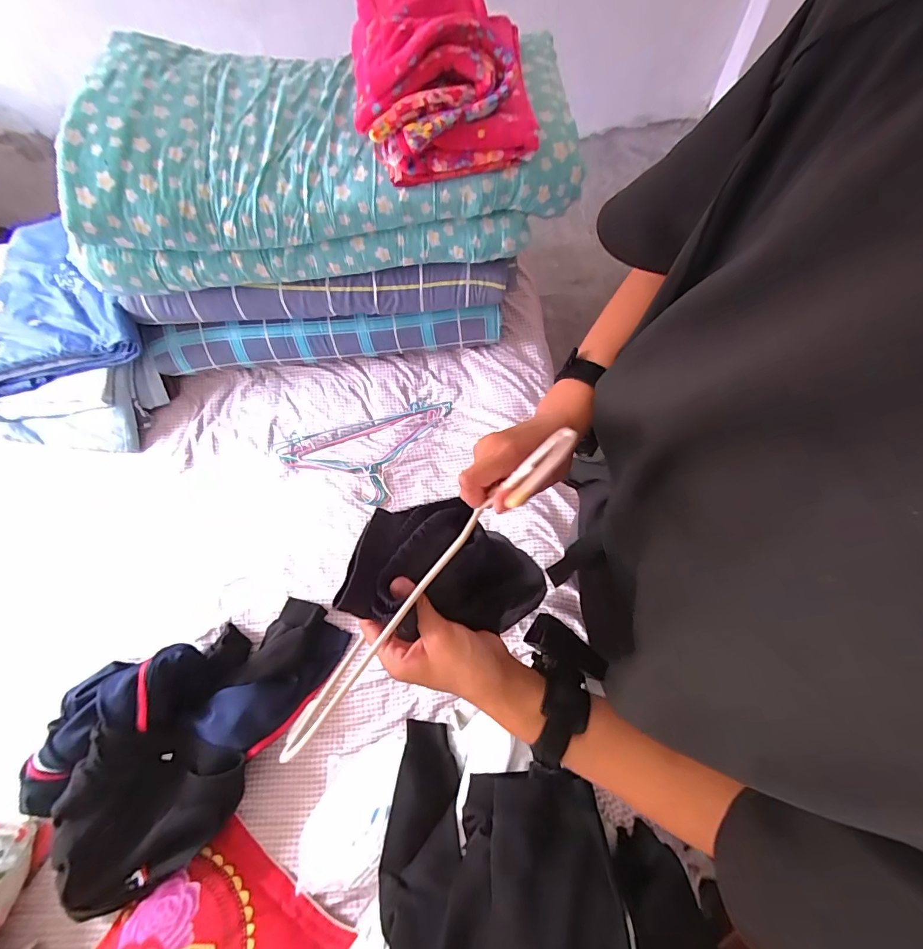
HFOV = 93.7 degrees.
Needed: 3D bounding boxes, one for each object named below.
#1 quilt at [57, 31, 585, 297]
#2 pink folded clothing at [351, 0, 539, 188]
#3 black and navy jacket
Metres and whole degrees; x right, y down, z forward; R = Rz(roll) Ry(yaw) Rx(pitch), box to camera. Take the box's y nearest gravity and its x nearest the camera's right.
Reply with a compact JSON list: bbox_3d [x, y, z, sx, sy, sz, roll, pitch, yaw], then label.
[{"bbox_3d":[-0.288,-0.637,0.868,0.908,0.248,0.394,-8,69,2],"label":"quilt"},{"bbox_3d":[-0.037,-0.719,0.749,0.289,0.156,0.393,-7,69,3],"label":"pink folded clothing"},{"bbox_3d":[-0.516,0.451,0.827,0.378,0.179,0.558,40,77,21],"label":"black and navy jacket"}]

